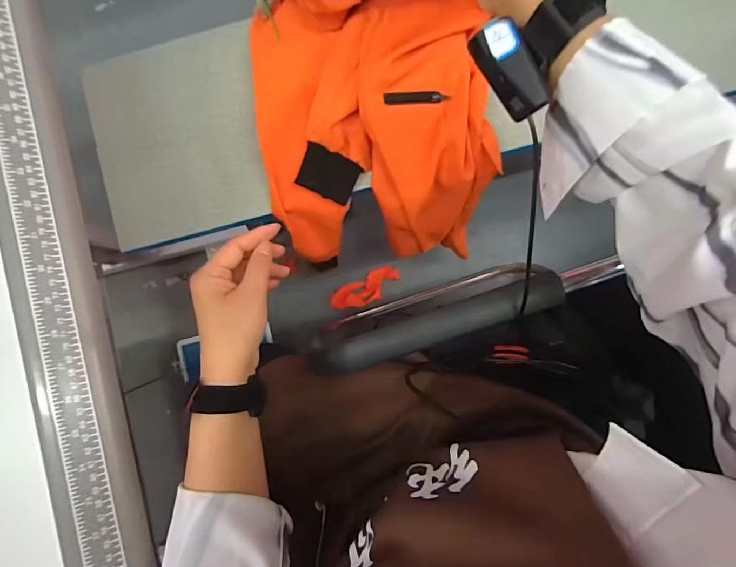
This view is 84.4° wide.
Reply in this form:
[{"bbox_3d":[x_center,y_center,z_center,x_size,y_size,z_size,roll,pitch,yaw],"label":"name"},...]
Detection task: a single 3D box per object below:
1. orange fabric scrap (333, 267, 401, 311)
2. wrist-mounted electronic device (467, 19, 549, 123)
[{"bbox_3d":[-0.005,0.016,1.013,0.177,0.026,0.066,-28,87,2],"label":"orange fabric scrap"},{"bbox_3d":[0.107,-0.160,0.303,0.031,0.019,0.070,-36,100,2],"label":"wrist-mounted electronic device"}]

